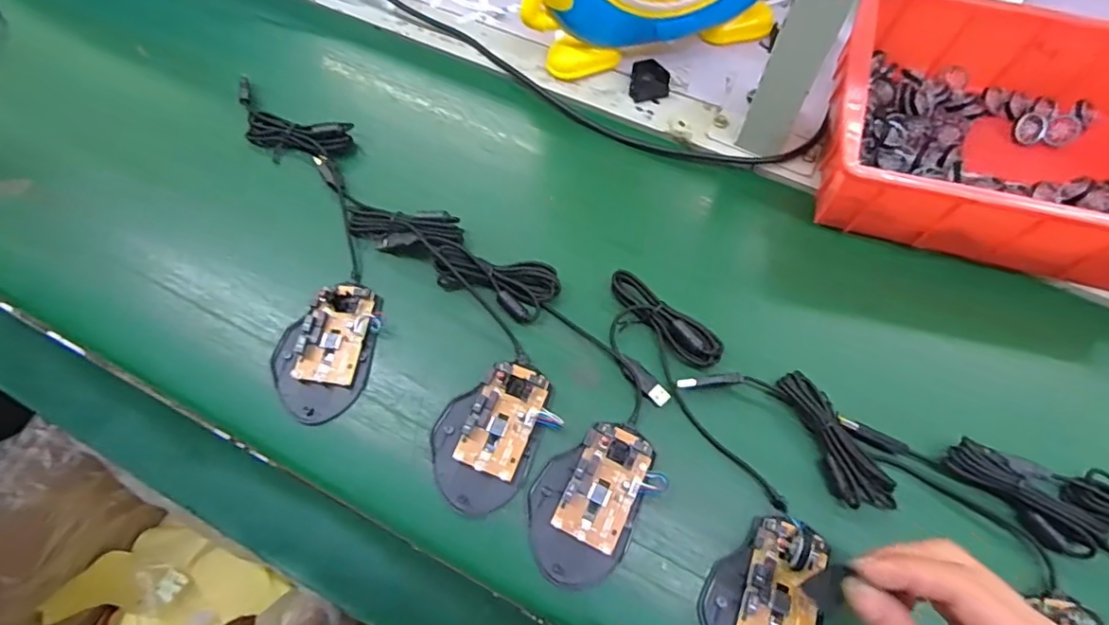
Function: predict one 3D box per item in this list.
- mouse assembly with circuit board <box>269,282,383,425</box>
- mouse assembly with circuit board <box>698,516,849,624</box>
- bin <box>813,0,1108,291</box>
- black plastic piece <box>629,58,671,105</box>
[{"bbox_3d":[-0.176,0.027,0.426,0.073,0.020,0.106,10,65,5],"label":"mouse assembly with circuit board"},{"bbox_3d":[0.134,0.180,0.342,0.071,0.033,0.104,29,68,13],"label":"mouse assembly with circuit board"},{"bbox_3d":[0.375,-0.142,0.455,0.292,0.089,0.201,14,69,7],"label":"bin"},{"bbox_3d":[0.091,-0.220,0.533,0.037,0.019,0.031,12,66,6],"label":"black plastic piece"}]

